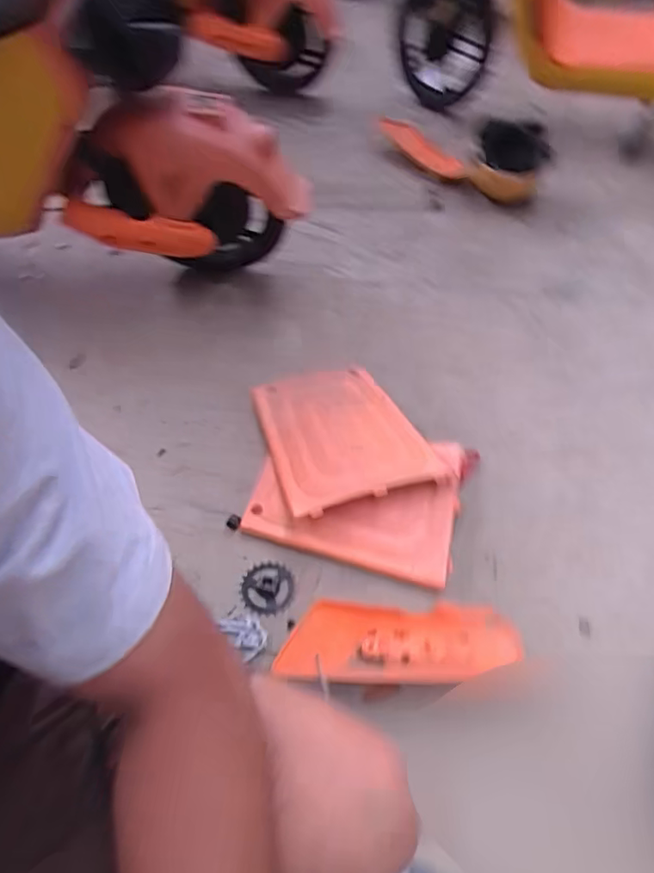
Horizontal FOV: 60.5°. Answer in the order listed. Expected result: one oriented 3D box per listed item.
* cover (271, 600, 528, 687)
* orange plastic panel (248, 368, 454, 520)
[{"bbox_3d":[0.106,0.293,0.799,0.302,0.057,0.106,-1,52,-1],"label":"cover"},{"bbox_3d":[0.028,-0.007,1.001,0.258,0.027,0.316,-12,45,-13],"label":"orange plastic panel"}]

